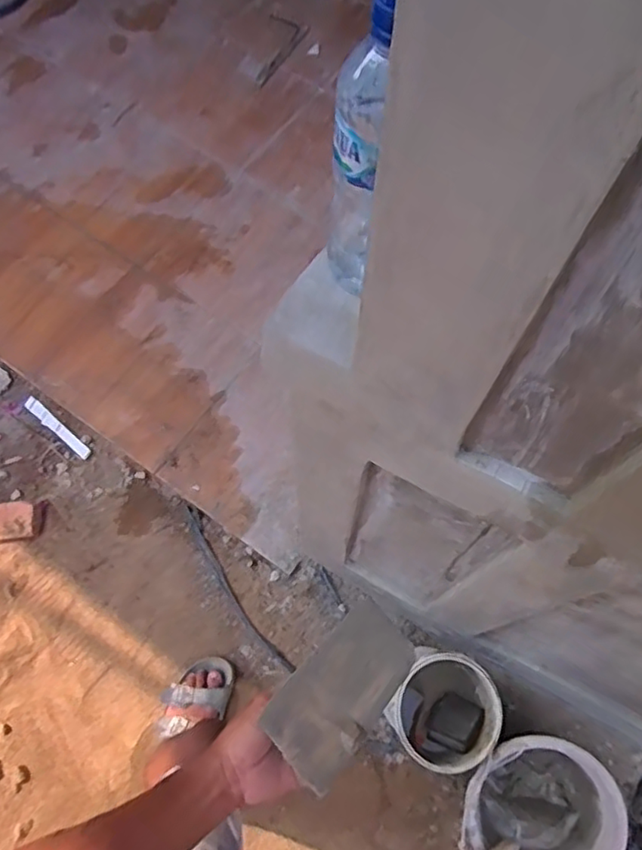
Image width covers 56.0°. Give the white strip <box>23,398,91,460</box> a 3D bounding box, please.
[{"bbox_3d":[-0.607,0.008,1.396,0.201,0.007,0.029,41,86,8],"label":"white strip"}]

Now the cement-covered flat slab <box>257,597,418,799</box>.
[{"bbox_3d":[0.023,0.238,0.549,0.085,0.013,0.155,50,55,1],"label":"cement-covered flat slab"}]

